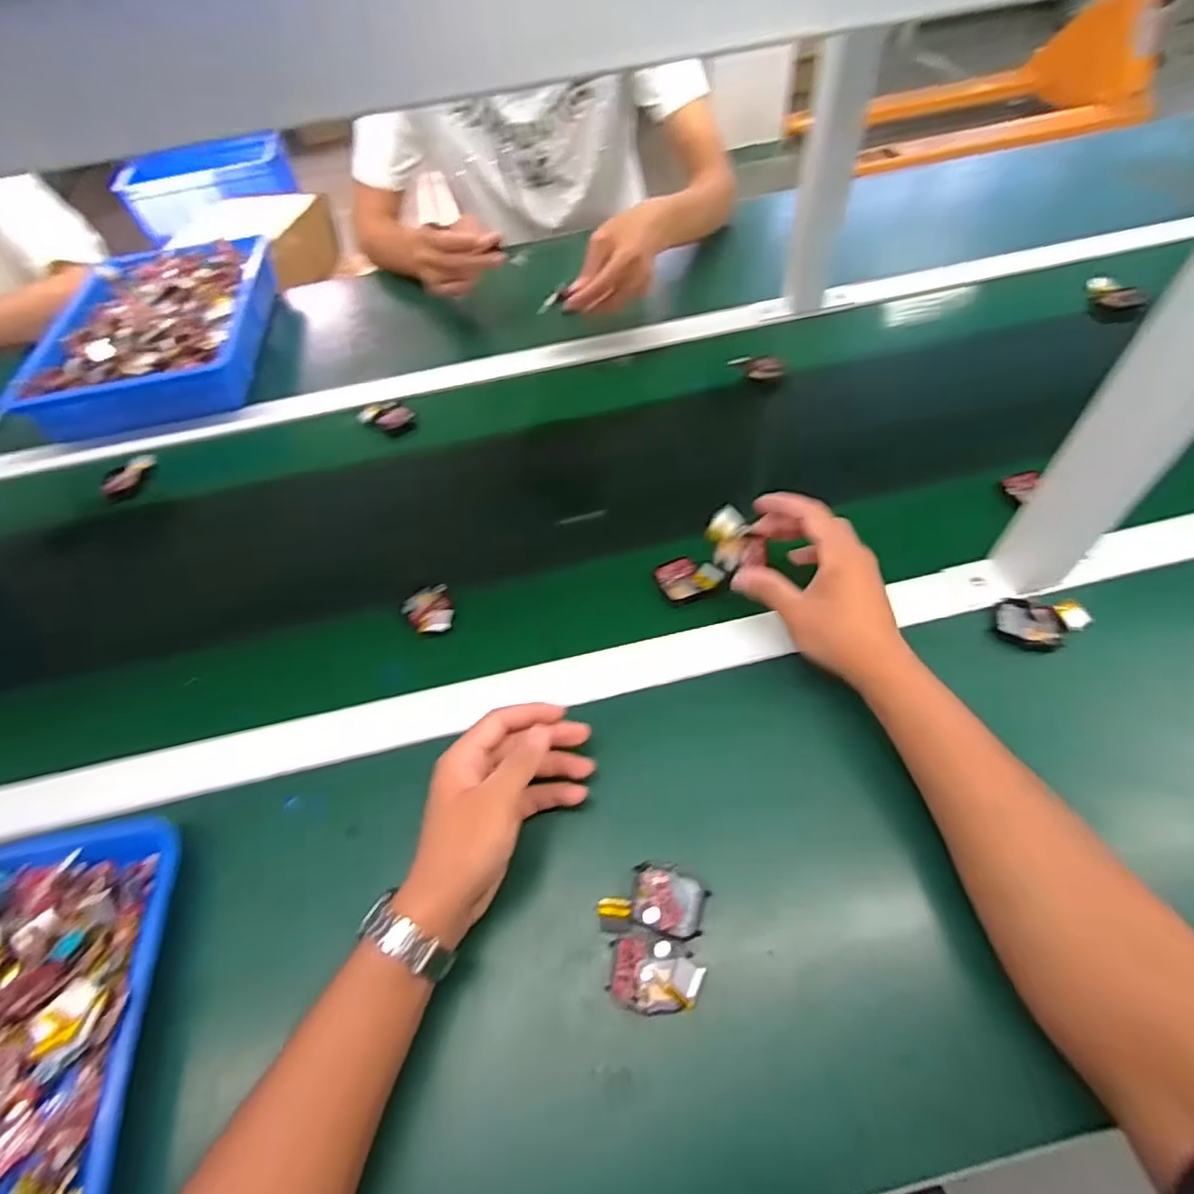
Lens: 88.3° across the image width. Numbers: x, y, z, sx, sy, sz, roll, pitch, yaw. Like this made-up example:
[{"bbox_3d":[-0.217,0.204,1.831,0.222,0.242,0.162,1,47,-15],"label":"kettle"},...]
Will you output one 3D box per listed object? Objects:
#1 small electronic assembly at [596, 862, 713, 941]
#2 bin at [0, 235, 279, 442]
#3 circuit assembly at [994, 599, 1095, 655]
[{"bbox_3d":[0.035,0.185,0.381,0.064,0.014,0.041,2,55,7],"label":"small electronic assembly"},{"bbox_3d":[-0.560,-0.352,0.796,0.238,0.076,0.352,-11,54,-2],"label":"bin"},{"bbox_3d":[0.341,0.021,0.471,0.066,0.017,0.039,4,55,8],"label":"circuit assembly"}]

